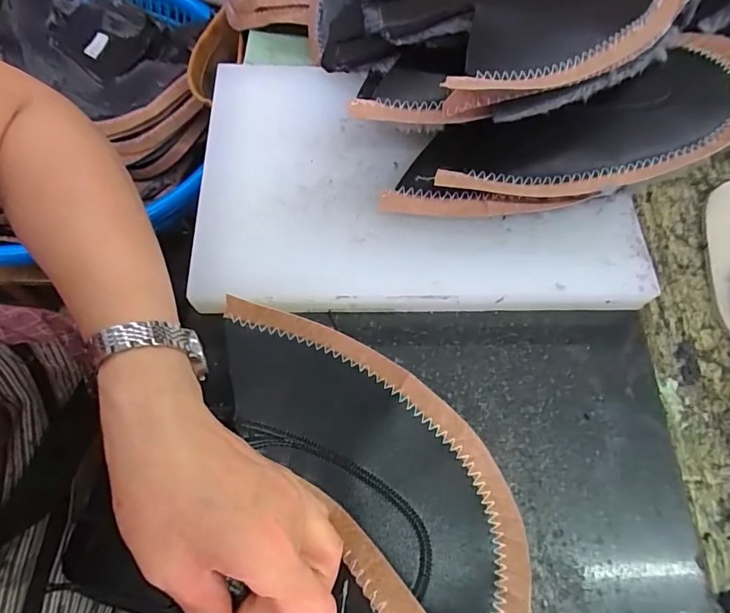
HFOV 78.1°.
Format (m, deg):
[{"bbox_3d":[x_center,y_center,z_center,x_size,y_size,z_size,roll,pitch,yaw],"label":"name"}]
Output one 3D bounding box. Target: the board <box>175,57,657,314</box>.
[{"bbox_3d":[0.035,-0.093,0.322,0.292,0.023,0.199,-1,71,-2],"label":"board"}]

